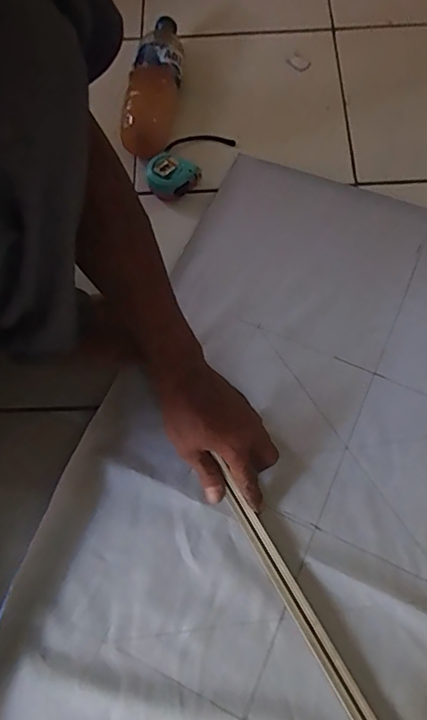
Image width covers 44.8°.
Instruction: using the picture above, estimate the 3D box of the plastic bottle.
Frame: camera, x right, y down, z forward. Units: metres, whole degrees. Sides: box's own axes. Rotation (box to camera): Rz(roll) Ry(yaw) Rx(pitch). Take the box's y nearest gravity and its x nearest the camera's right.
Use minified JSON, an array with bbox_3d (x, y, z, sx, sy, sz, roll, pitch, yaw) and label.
[{"bbox_3d":[-0.079,-0.381,0.728,0.066,0.068,0.235,5,68,5],"label":"plastic bottle"}]

